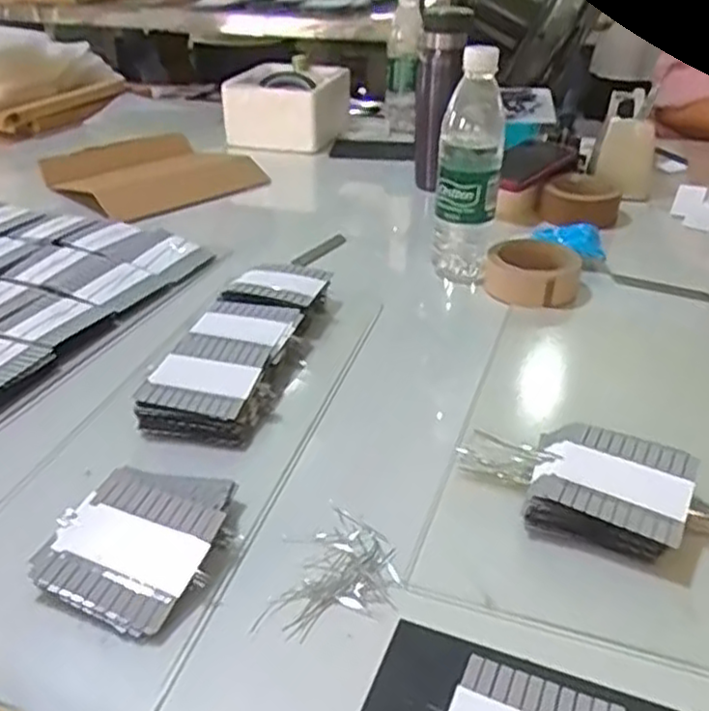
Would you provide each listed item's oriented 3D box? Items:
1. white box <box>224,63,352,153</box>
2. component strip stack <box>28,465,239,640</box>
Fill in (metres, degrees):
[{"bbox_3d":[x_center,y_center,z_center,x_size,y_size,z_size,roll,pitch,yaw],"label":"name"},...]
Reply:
[{"bbox_3d":[-0.108,-0.398,1.168,0.166,0.098,0.169,8,32,12],"label":"white box"},{"bbox_3d":[-0.130,0.111,0.445,0.093,0.032,0.104,12,35,20],"label":"component strip stack"}]

